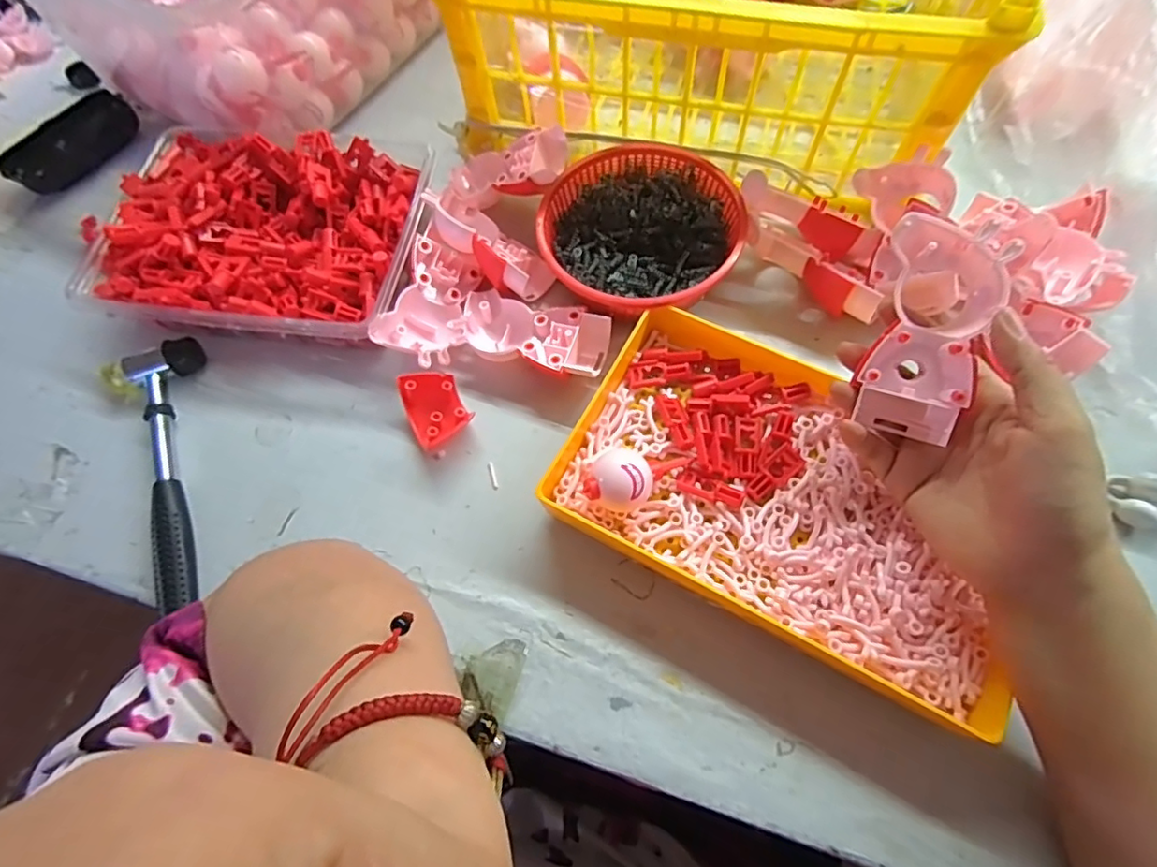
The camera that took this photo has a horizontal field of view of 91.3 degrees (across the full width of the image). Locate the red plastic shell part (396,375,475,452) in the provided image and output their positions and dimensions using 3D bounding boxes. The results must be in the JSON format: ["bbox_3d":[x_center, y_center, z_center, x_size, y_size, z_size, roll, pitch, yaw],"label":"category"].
[{"bbox_3d":[-0.092,-0.015,0.364,0.037,0.029,0.043,-25,67,-8],"label":"red plastic shell part"}]

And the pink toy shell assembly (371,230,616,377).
[{"bbox_3d":[-0.053,-0.073,0.384,0.146,0.038,0.084,16,67,10],"label":"pink toy shell assembly"}]

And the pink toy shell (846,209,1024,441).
[{"bbox_3d":[0.171,-0.050,0.279,0.051,0.029,0.102,11,102,8],"label":"pink toy shell"}]

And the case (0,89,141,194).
[{"bbox_3d":[-0.437,-0.250,0.491,0.048,0.030,0.108,33,71,16],"label":"case"}]

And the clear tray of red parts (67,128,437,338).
[{"bbox_3d":[-0.229,-0.142,0.414,0.239,0.058,0.169,11,66,8],"label":"clear tray of red parts"}]

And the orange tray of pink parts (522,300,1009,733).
[{"bbox_3d":[0.117,0.030,0.322,0.241,0.049,0.152,26,69,14],"label":"orange tray of pink parts"}]

